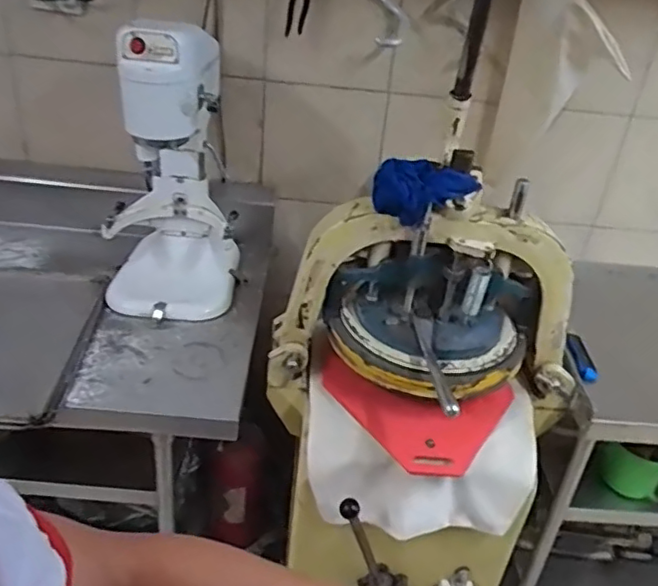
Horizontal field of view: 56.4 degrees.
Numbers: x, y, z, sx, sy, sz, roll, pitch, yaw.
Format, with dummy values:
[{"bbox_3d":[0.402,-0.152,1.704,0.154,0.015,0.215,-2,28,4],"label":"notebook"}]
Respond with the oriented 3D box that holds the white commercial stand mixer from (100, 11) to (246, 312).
[{"bbox_3d":[-0.350,-0.269,1.337,0.282,0.573,0.294,-2,32,-10],"label":"white commercial stand mixer"}]

